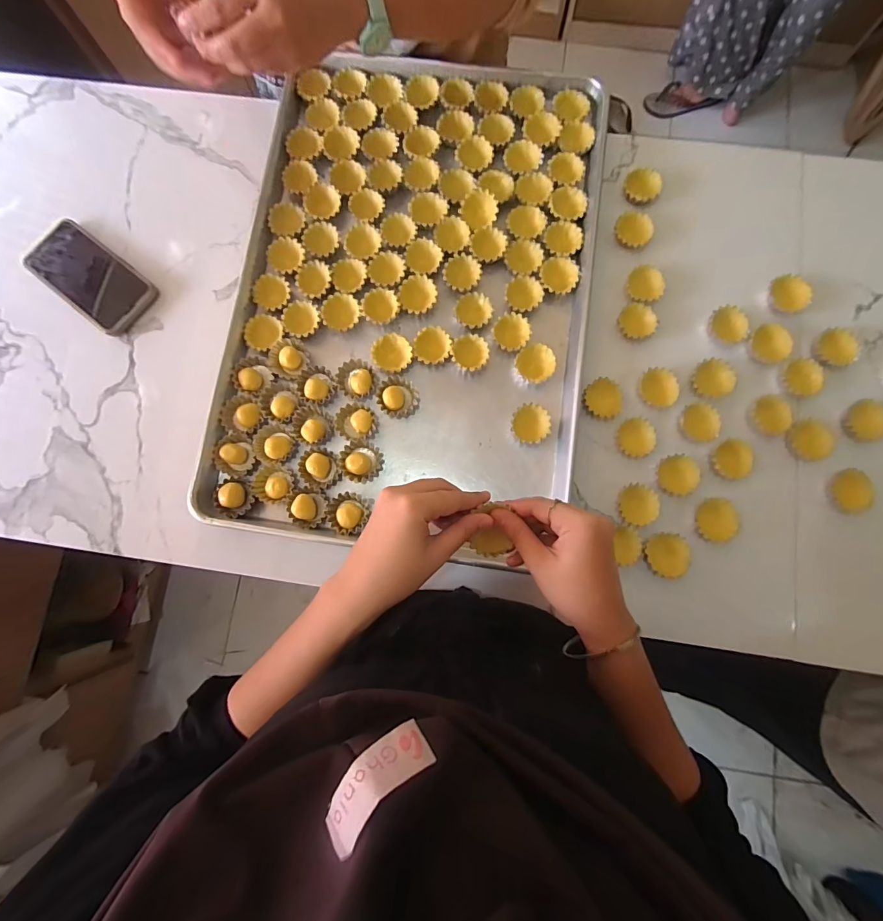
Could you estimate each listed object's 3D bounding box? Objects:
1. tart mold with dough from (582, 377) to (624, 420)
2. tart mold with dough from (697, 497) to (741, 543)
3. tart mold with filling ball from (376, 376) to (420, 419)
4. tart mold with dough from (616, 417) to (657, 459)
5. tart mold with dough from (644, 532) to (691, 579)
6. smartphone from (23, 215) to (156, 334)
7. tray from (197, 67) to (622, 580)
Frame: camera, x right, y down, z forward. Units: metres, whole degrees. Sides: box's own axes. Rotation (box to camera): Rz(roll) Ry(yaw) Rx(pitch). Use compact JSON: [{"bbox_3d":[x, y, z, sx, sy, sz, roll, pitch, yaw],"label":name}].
[{"bbox_3d":[0.183,-0.070,0.457,0.046,0.010,0.044,-43,83,-5],"label":"tart mold with dough"},{"bbox_3d":[0.287,0.062,0.422,0.040,0.012,0.045,8,82,2],"label":"tart mold with dough"},{"bbox_3d":[-0.050,-0.072,0.468,0.047,0.016,0.043,0,81,1],"label":"tart mold with filling ball"},{"bbox_3d":[0.215,-0.025,0.449,0.037,0.010,0.043,18,82,4],"label":"tart mold with dough"},{"bbox_3d":[0.233,0.098,0.420,0.041,0.011,0.044,0,81,1],"label":"tart mold with dough"},{"bbox_3d":[-0.431,-0.224,0.501,0.159,0.016,0.085,38,84,6],"label":"smartphone"},{"bbox_3d":[-0.033,-0.198,0.481,0.397,0.034,0.587,9,82,1],"label":"tray"}]

